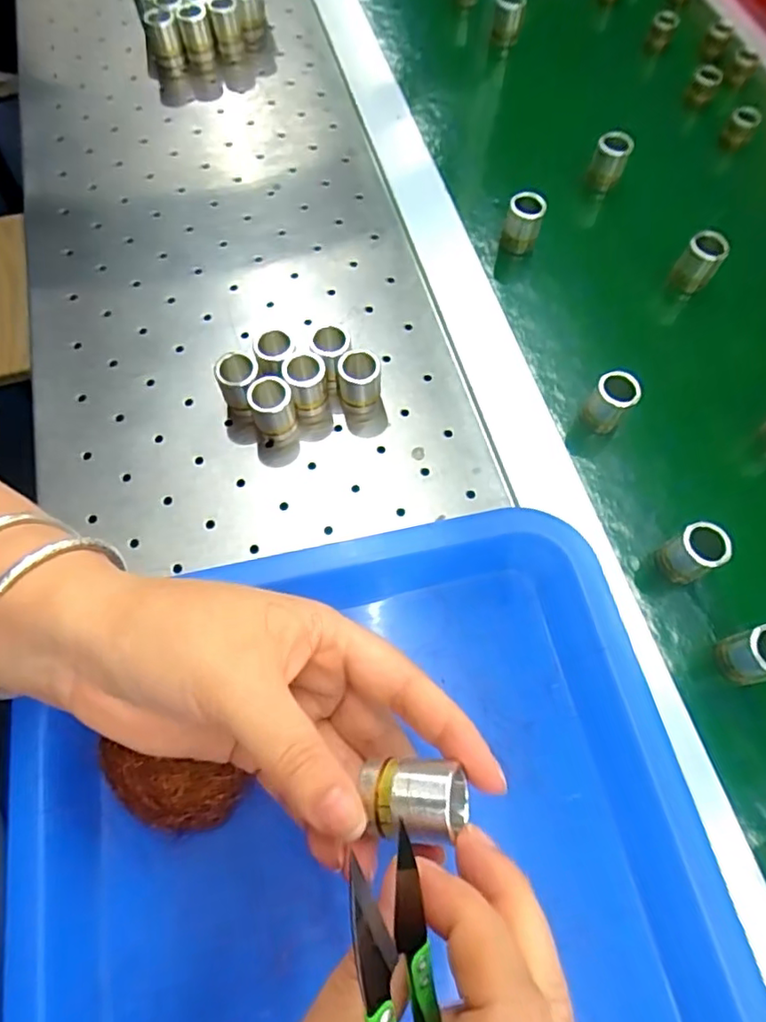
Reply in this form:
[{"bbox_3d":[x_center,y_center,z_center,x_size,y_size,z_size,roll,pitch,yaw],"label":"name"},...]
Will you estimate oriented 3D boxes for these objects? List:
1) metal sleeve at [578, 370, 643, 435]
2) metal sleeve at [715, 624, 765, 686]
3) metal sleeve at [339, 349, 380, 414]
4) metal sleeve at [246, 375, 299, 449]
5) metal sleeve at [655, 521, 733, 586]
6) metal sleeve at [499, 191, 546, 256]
[{"bbox_3d":[0.129,-0.061,0.330,0.023,0.033,0.019,35,70,13],"label":"metal sleeve"},{"bbox_3d":[0.174,0.068,0.275,0.019,0.034,0.023,-12,67,-6],"label":"metal sleeve"},{"bbox_3d":[-0.012,-0.070,0.324,0.024,0.030,0.023,-12,67,-6],"label":"metal sleeve"},{"bbox_3d":[-0.059,-0.054,0.318,0.022,0.032,0.021,-12,67,-6],"label":"metal sleeve"},{"bbox_3d":[0.155,0.022,0.294,0.020,0.034,0.022,0,66,-1],"label":"metal sleeve"},{"bbox_3d":[0.091,-0.187,0.384,0.022,0.035,0.018,21,68,8],"label":"metal sleeve"}]

